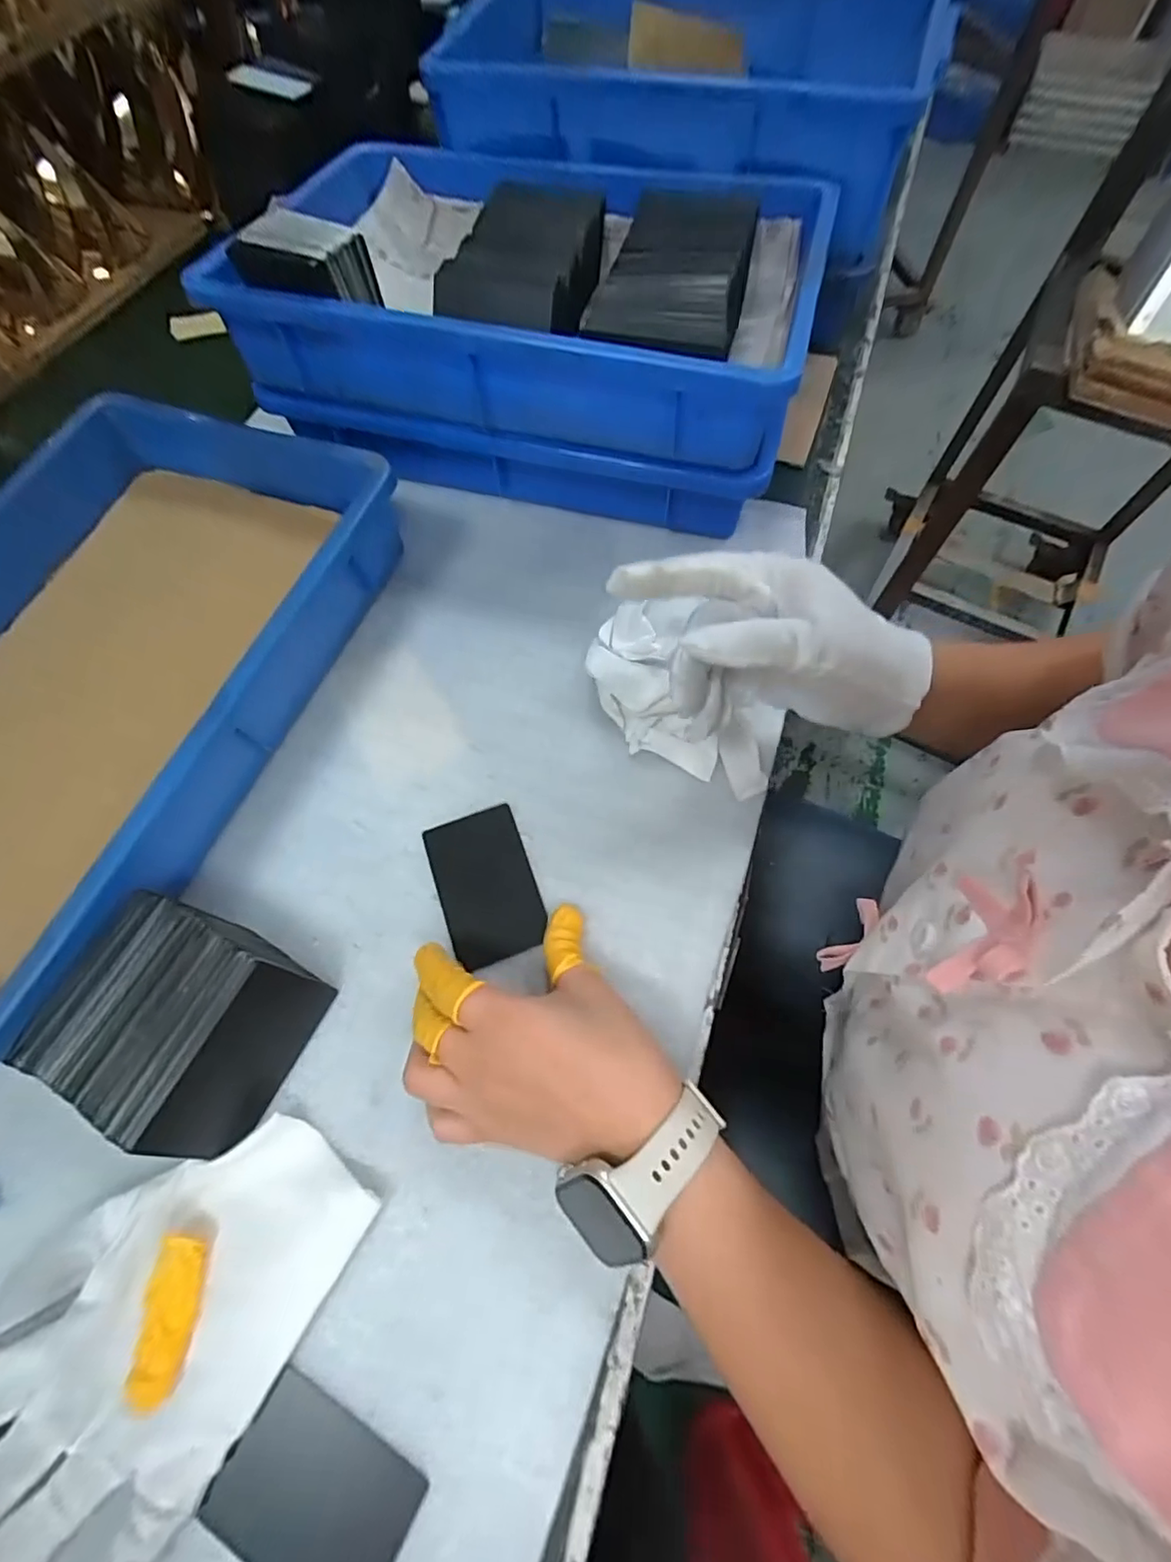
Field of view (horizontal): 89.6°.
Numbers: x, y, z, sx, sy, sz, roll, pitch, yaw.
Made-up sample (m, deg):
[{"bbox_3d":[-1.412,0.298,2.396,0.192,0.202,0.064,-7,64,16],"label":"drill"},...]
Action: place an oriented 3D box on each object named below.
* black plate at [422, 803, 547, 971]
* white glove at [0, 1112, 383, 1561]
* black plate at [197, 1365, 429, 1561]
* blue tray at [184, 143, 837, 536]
[{"bbox_3d":[-0.056,0.057,0.331,0.052,0.005,0.083,-19,69,-10],"label":"black plate"},{"bbox_3d":[-0.185,0.229,0.242,0.113,0.019,0.176,32,69,15],"label":"white glove"},{"bbox_3d":[-0.106,0.281,0.230,0.073,0.005,0.053,27,71,10],"label":"black plate"},{"bbox_3d":[-0.036,-0.337,0.431,0.380,0.147,0.242,14,65,7],"label":"blue tray"}]

